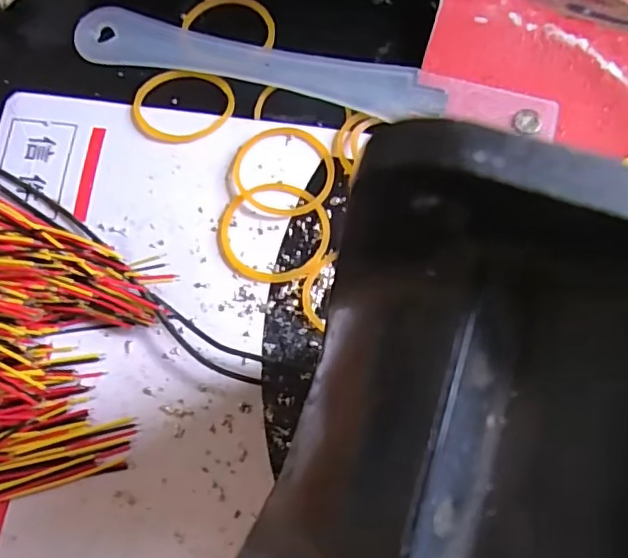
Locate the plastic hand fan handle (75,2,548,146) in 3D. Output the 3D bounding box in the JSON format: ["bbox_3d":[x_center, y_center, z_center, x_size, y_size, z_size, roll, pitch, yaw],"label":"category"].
[{"bbox_3d":[-0.001,-0.065,0.180,0.152,0.004,0.018,14,70,4],"label":"plastic hand fan handle"}]

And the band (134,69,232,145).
[{"bbox_3d":[-0.040,-0.054,0.177,0.030,0.004,0.029,12,70,4],"label":"band"}]

